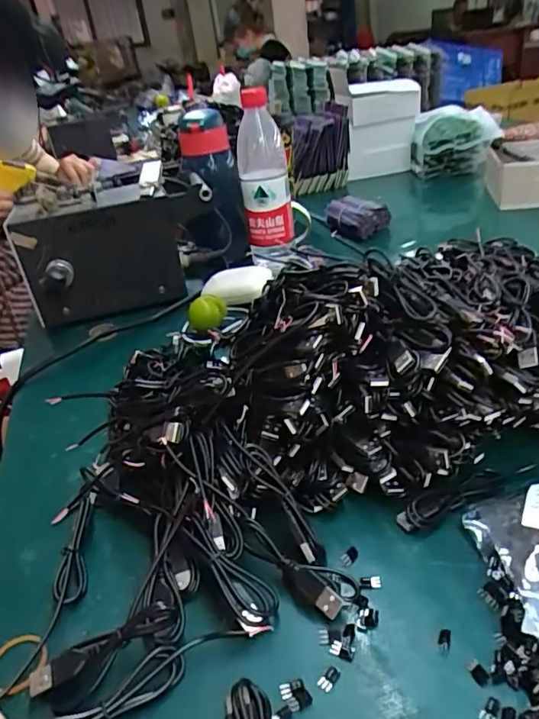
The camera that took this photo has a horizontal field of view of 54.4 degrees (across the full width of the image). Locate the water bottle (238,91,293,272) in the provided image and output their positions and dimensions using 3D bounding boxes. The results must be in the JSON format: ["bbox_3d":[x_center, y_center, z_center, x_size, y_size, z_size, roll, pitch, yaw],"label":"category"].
[{"bbox_3d":[-0.006,-0.235,0.691,0.064,0.212,0.062,-8,31,3],"label":"water bottle"}]

